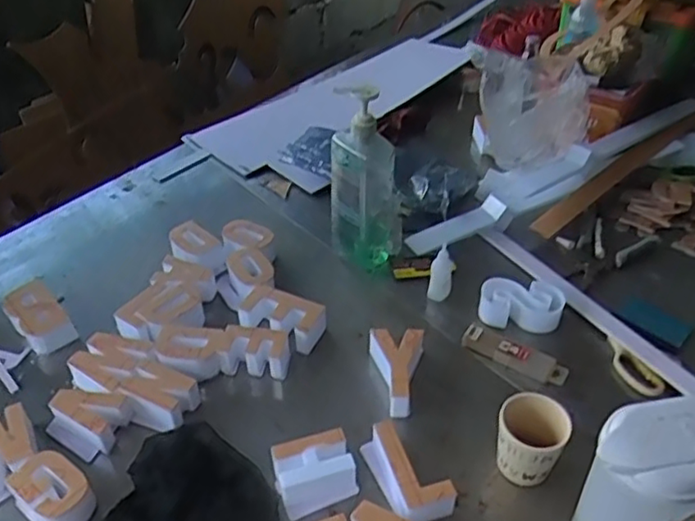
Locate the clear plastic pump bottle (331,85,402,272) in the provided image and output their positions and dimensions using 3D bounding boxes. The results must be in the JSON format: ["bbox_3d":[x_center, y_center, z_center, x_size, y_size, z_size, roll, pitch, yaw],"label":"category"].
[{"bbox_3d":[0.027,-0.123,0.949,0.102,0.273,0.105,0,39,2],"label":"clear plastic pump bottle"}]

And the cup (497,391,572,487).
[{"bbox_3d":[0.202,0.203,0.713,0.072,0.086,0.068,13,42,17],"label":"cup"}]

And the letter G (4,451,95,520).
[{"bbox_3d":[-0.316,0.250,0.689,0.083,0.053,0.059,24,45,27],"label":"letter G"}]

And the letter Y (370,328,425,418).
[{"bbox_3d":[0.059,0.139,0.805,0.069,0.050,0.114,3,40,6],"label":"letter Y"}]

